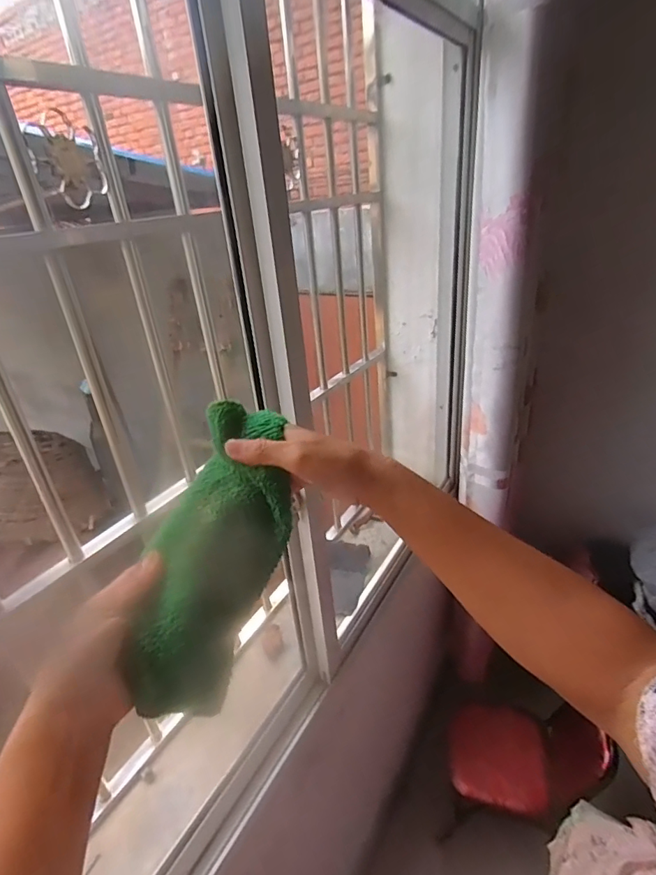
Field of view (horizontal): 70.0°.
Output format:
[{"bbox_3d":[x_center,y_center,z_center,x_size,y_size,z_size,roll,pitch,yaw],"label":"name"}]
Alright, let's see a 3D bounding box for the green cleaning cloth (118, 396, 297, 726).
[{"bbox_3d":[-0.087,0.083,0.356,0.087,0.058,0.219,5,71,20],"label":"green cleaning cloth"}]

